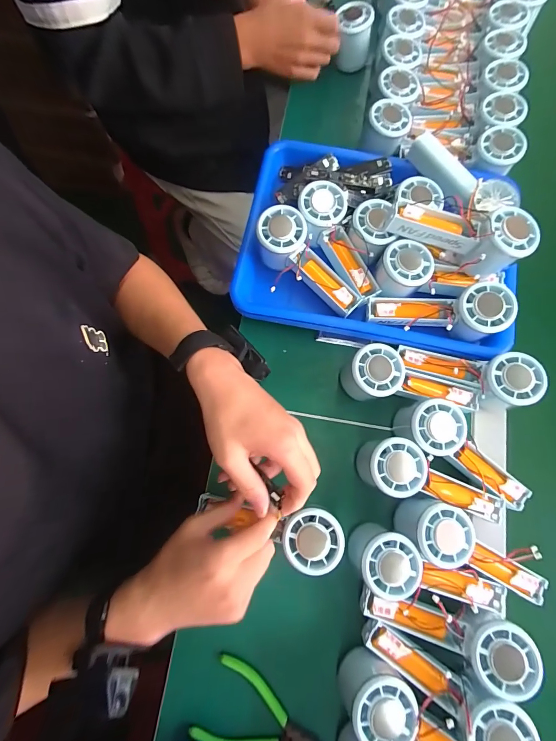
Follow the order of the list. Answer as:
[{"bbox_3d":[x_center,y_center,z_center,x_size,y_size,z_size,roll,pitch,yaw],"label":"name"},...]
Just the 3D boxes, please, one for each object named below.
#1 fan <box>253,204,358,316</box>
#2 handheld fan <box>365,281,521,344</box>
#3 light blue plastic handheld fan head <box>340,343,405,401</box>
[{"bbox_3d":[0.033,-0.125,0.419,0.060,0.051,0.152,-45,94,-11],"label":"fan"},{"bbox_3d":[0.185,-0.065,0.403,0.151,0.047,0.049,2,75,16],"label":"handheld fan"},{"bbox_3d":[0.109,0.006,0.398,0.057,0.062,0.055,0,76,-1],"label":"light blue plastic handheld fan head"}]

